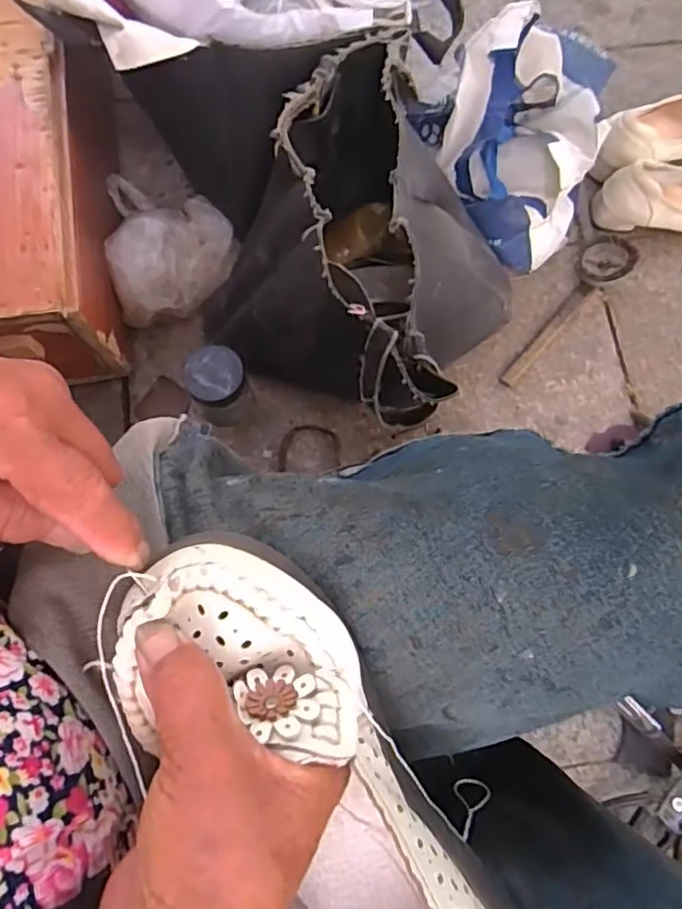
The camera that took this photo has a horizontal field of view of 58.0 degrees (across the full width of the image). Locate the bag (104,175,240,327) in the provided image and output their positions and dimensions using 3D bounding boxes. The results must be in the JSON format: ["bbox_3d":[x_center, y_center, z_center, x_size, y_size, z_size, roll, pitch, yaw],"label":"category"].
[{"bbox_3d":[-0.195,-0.249,0.711,0.136,0.082,0.184,-11,76,-3],"label":"bag"}]

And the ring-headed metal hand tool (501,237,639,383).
[{"bbox_3d":[0.270,-0.178,0.744,0.060,0.036,0.235,42,79,9],"label":"ring-headed metal hand tool"}]

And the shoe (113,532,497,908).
[{"bbox_3d":[-0.007,0.138,0.225,0.090,0.063,0.228,-24,95,-6],"label":"shoe"}]

